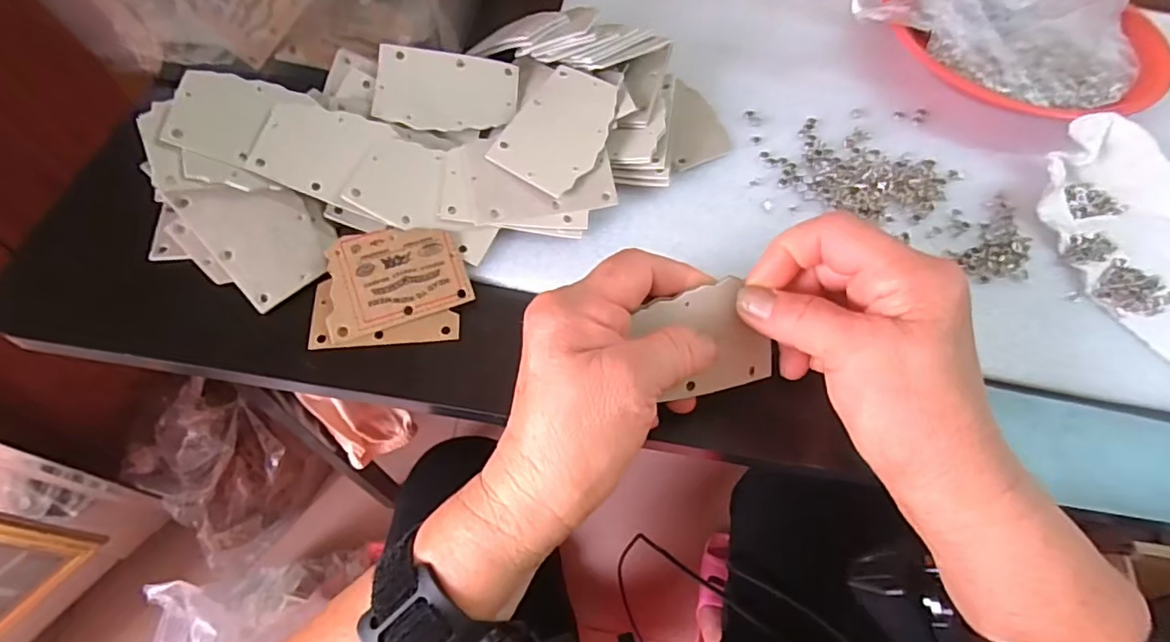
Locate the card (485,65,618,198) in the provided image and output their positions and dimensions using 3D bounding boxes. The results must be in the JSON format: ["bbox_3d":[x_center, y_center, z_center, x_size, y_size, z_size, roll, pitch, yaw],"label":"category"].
[{"bbox_3d":[-0.013,-0.117,0.348,0.053,0.008,0.086,29,74,5],"label":"card"}]

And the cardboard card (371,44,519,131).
[{"bbox_3d":[-0.085,-0.142,0.354,0.084,0.004,0.056,5,73,-9],"label":"cardboard card"}]

